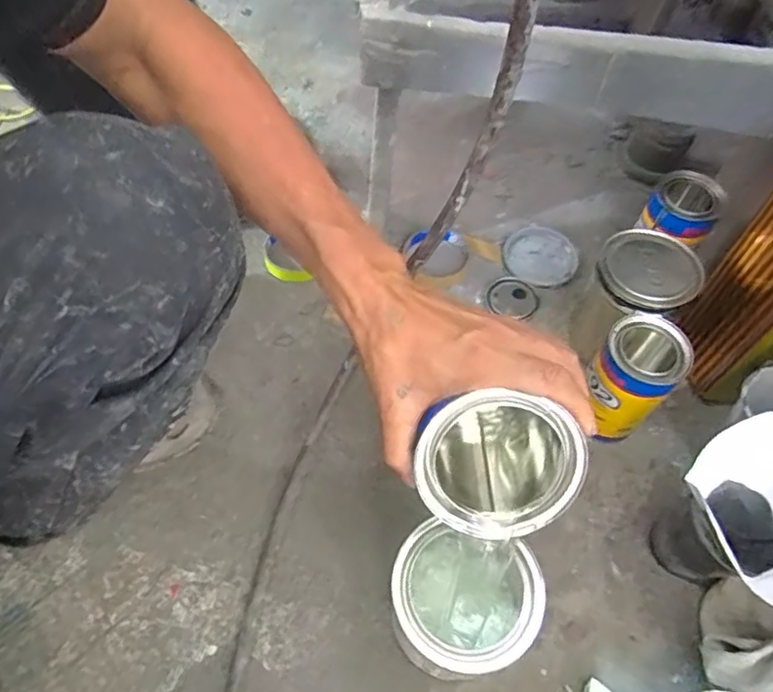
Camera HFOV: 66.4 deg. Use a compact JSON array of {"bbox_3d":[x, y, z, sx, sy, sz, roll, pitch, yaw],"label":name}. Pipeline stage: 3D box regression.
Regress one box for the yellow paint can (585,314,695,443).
[{"bbox_3d":[0.233,0.040,0.576,0.069,0.135,0.075,1,59,-1],"label":"yellow paint can"}]

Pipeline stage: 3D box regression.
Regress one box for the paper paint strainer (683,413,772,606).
[{"bbox_3d":[0.275,0.132,0.455,0.104,0.084,0.112,-22,62,-14],"label":"paper paint strainer"}]

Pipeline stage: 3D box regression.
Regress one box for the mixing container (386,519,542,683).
[{"bbox_3d":[0.058,0.208,0.467,0.103,0.132,0.093,11,59,7],"label":"mixing container"}]

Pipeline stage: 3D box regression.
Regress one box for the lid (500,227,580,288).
[{"bbox_3d":[0.199,-0.116,0.760,0.093,0.014,0.078,26,61,13],"label":"lid"}]

